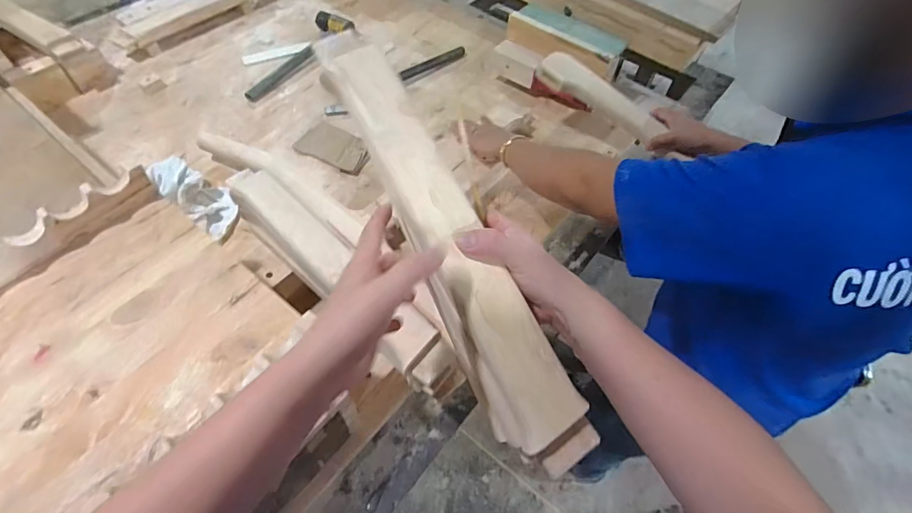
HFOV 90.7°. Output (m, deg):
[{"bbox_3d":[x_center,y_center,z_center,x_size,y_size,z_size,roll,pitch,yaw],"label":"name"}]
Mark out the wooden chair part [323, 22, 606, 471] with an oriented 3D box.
[{"bbox_3d":[-0.008,-0.008,0.380,0.056,0.065,0.383,-26,85,-20],"label":"wooden chair part"}]

